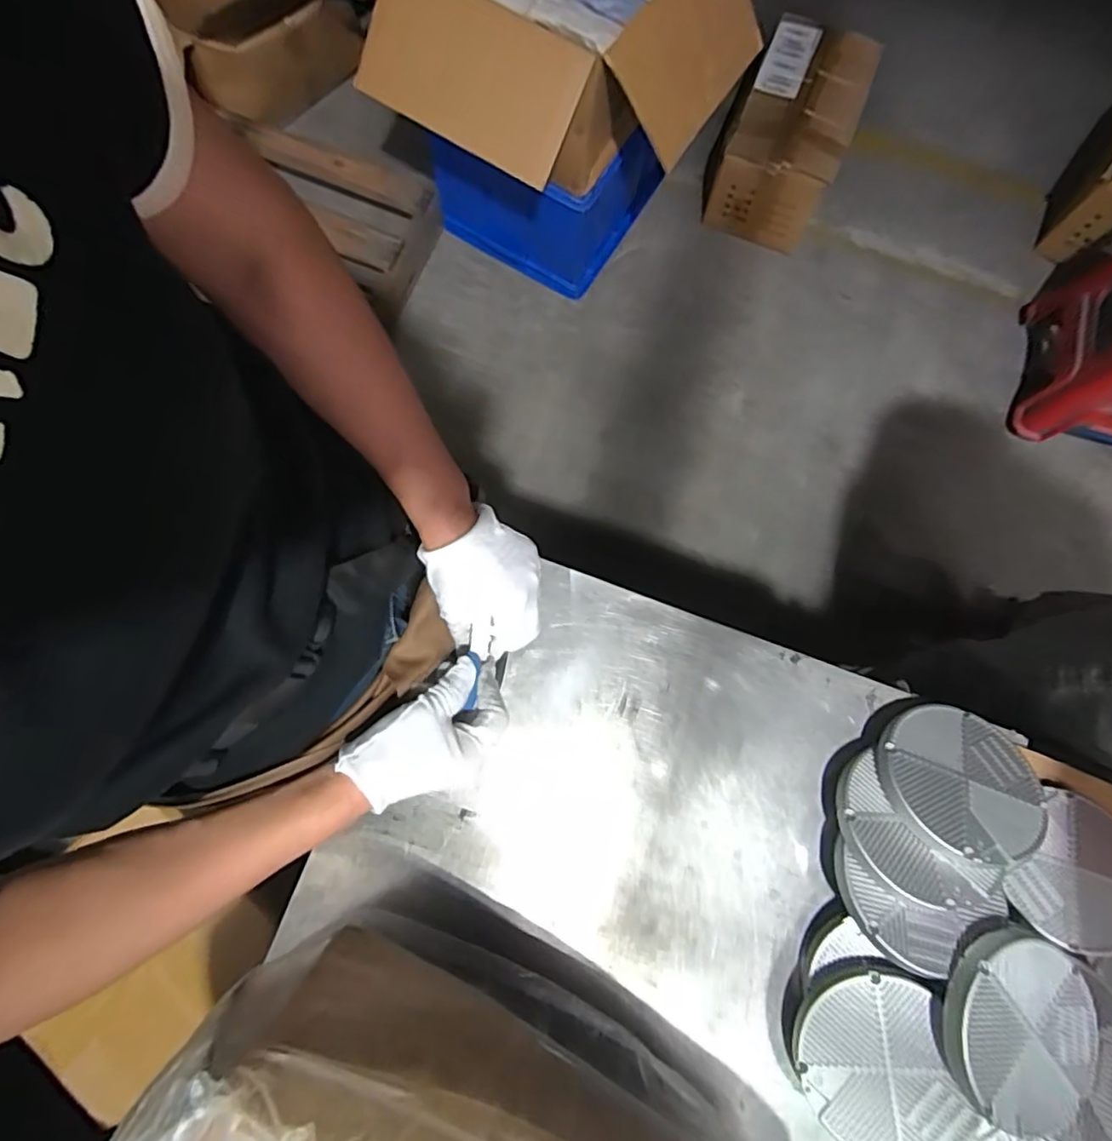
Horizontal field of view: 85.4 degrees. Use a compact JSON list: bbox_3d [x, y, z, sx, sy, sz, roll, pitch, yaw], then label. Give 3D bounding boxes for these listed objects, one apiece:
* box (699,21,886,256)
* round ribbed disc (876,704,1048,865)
[{"bbox_3d":[0.558,-1.060,1.487,0.284,0.240,0.430,24,78,4],"label":"box"},{"bbox_3d":[0.366,0.189,0.546,0.140,0.013,0.131,11,59,1],"label":"round ribbed disc"}]

